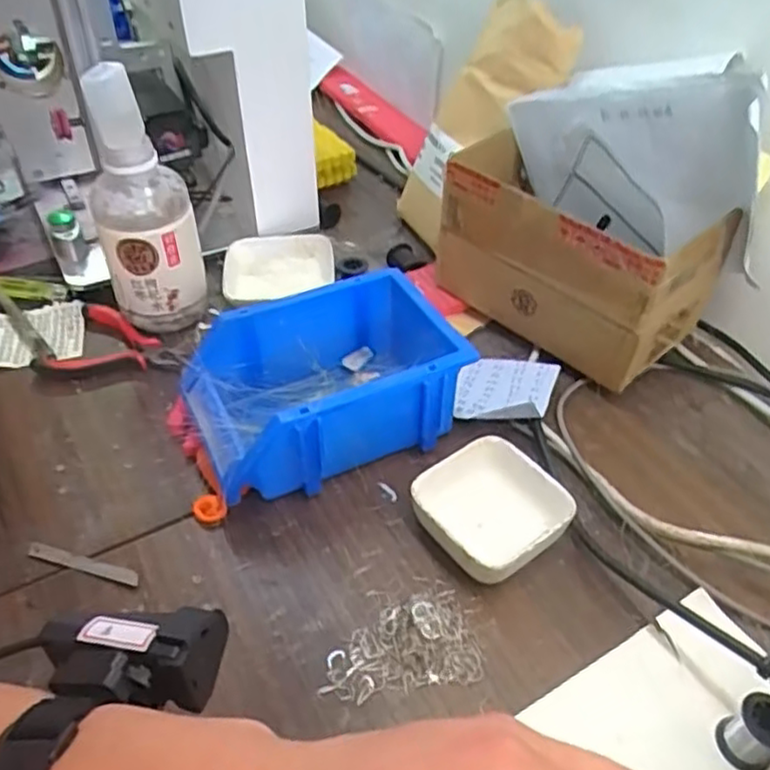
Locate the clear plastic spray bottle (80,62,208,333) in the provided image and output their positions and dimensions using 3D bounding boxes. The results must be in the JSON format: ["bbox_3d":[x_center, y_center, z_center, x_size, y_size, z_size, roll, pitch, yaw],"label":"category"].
[{"bbox_3d":[-0.196,-0.140,0.560,0.076,0.203,0.078,-12,44,-13],"label":"clear plastic spray bottle"}]

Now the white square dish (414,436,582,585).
[{"bbox_3d":[0.068,0.082,0.449,0.086,0.031,0.086,-28,49,-27],"label":"white square dish"}]

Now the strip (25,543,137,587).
[{"bbox_3d":[-0.188,0.112,0.431,0.078,0.004,0.009,11,57,13],"label":"strip"}]

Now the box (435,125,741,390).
[{"bbox_3d":[0.150,-0.101,0.572,0.207,0.137,0.114,33,52,31],"label":"box"}]

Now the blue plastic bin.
[{"bbox_3d":[-0.035,-0.005,0.494,0.194,0.072,0.125,-18,45,-18],"label":"blue plastic bin"}]

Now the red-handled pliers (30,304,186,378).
[{"bbox_3d":[-0.224,-0.027,0.576,0.112,0.020,0.078,14,44,15],"label":"red-handled pliers"}]

